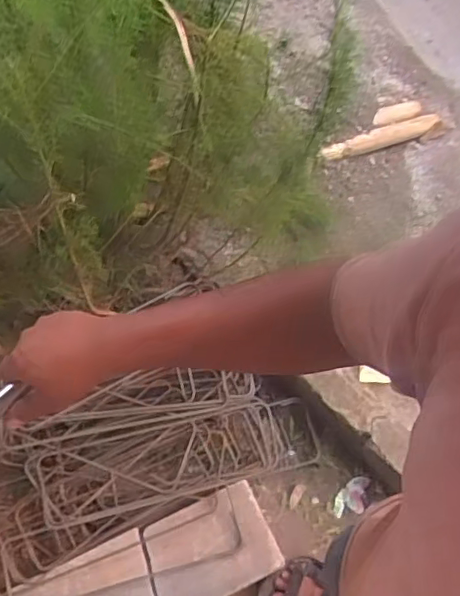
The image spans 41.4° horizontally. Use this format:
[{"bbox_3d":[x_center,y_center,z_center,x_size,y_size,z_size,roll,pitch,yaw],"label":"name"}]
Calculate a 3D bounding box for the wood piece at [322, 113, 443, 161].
[{"bbox_3d":[0.433,-0.457,1.729,0.408,0.031,0.056,-23,61,-26],"label":"wood piece"}]

